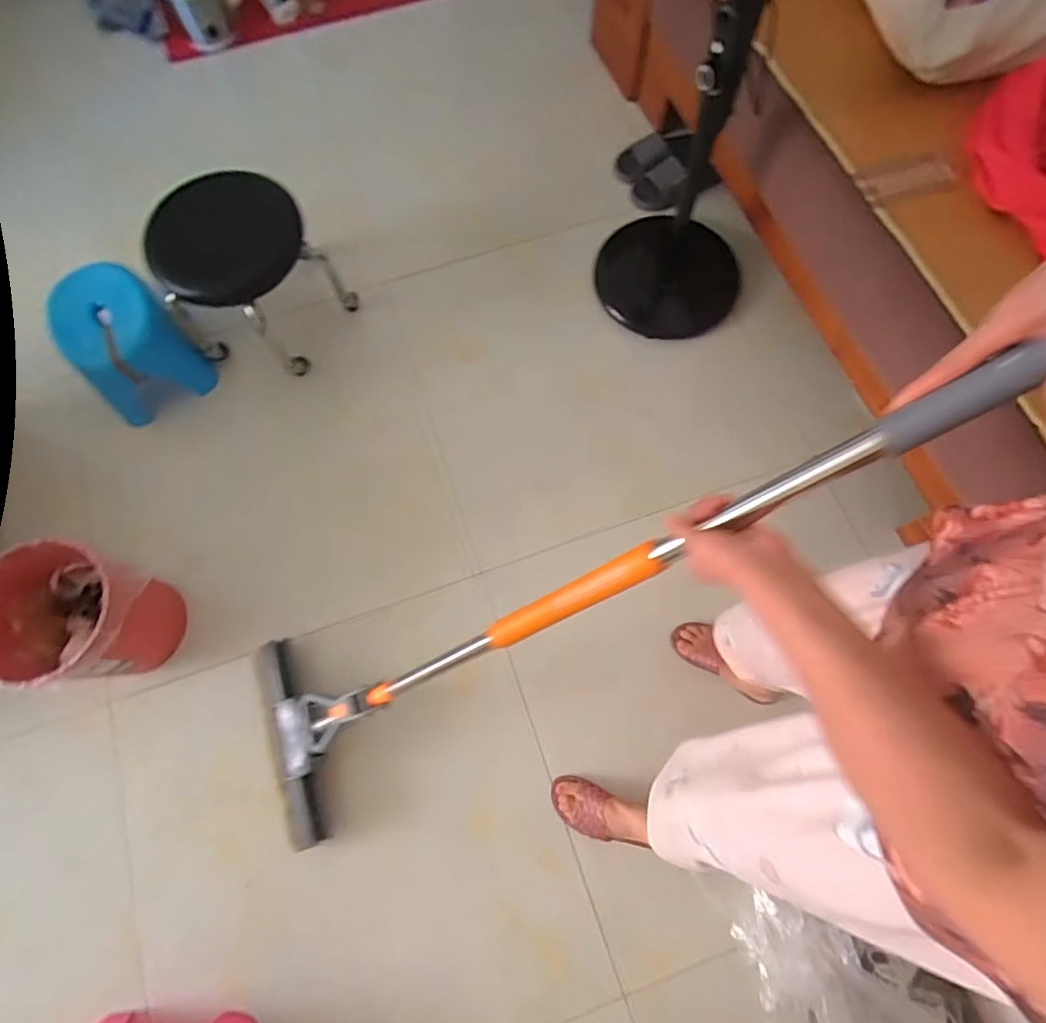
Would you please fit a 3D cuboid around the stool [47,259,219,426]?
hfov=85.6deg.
[{"bbox_3d":[-0.821,-0.343,1.171,0.217,0.255,0.189,-37,76,-14],"label":"stool"}]

